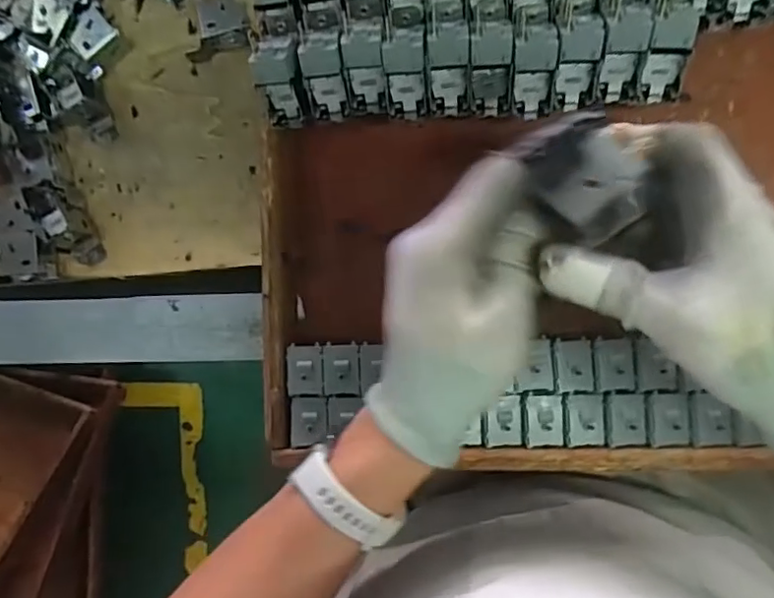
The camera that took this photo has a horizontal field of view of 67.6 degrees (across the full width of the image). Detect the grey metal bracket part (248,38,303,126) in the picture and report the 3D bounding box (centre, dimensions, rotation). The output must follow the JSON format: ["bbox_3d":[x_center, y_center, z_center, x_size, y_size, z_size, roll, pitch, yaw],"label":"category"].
[{"bbox_3d":[-0.062,-0.128,0.343,0.025,0.048,0.021,6,60,6],"label":"grey metal bracket part"}]

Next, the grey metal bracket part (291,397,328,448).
[{"bbox_3d":[-0.047,0.075,0.353,0.022,0.007,0.028,-4,88,6],"label":"grey metal bracket part"}]

